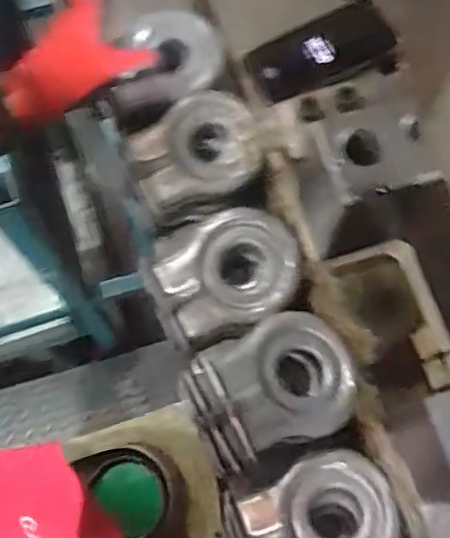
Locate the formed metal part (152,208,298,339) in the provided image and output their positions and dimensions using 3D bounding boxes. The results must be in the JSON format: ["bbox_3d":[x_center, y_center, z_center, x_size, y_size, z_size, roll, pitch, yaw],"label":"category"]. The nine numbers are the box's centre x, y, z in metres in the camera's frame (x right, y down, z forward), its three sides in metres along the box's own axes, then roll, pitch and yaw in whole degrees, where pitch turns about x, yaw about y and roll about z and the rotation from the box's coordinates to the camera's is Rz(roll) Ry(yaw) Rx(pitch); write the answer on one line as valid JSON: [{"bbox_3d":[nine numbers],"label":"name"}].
[{"bbox_3d":[0.002,0.001,0.552,0.117,0.050,0.096,-16,73,-6],"label":"formed metal part"}]

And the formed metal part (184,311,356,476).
[{"bbox_3d":[0.042,0.085,0.493,0.133,0.050,0.100,-25,74,-8],"label":"formed metal part"}]

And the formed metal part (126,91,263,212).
[{"bbox_3d":[-0.028,-0.110,0.584,0.113,0.055,0.097,-18,73,-7],"label":"formed metal part"}]

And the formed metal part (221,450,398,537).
[{"bbox_3d":[0.069,0.207,0.489,0.119,0.053,0.109,-20,73,-7],"label":"formed metal part"}]

